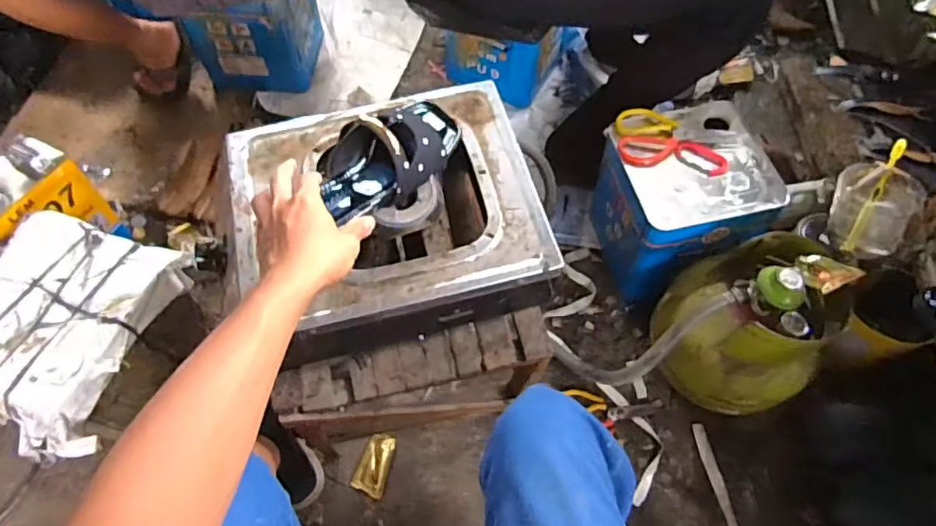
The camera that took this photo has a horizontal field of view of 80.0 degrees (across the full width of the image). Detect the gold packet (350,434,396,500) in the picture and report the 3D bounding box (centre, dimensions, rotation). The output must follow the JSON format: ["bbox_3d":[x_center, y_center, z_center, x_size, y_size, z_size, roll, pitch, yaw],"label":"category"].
[{"bbox_3d":[-0.154,0.337,0.936,0.052,0.018,0.094,19,62,8],"label":"gold packet"}]

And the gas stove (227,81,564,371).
[{"bbox_3d":[-0.099,-0.049,0.677,0.341,0.125,0.299,-12,62,-9],"label":"gas stove"}]

